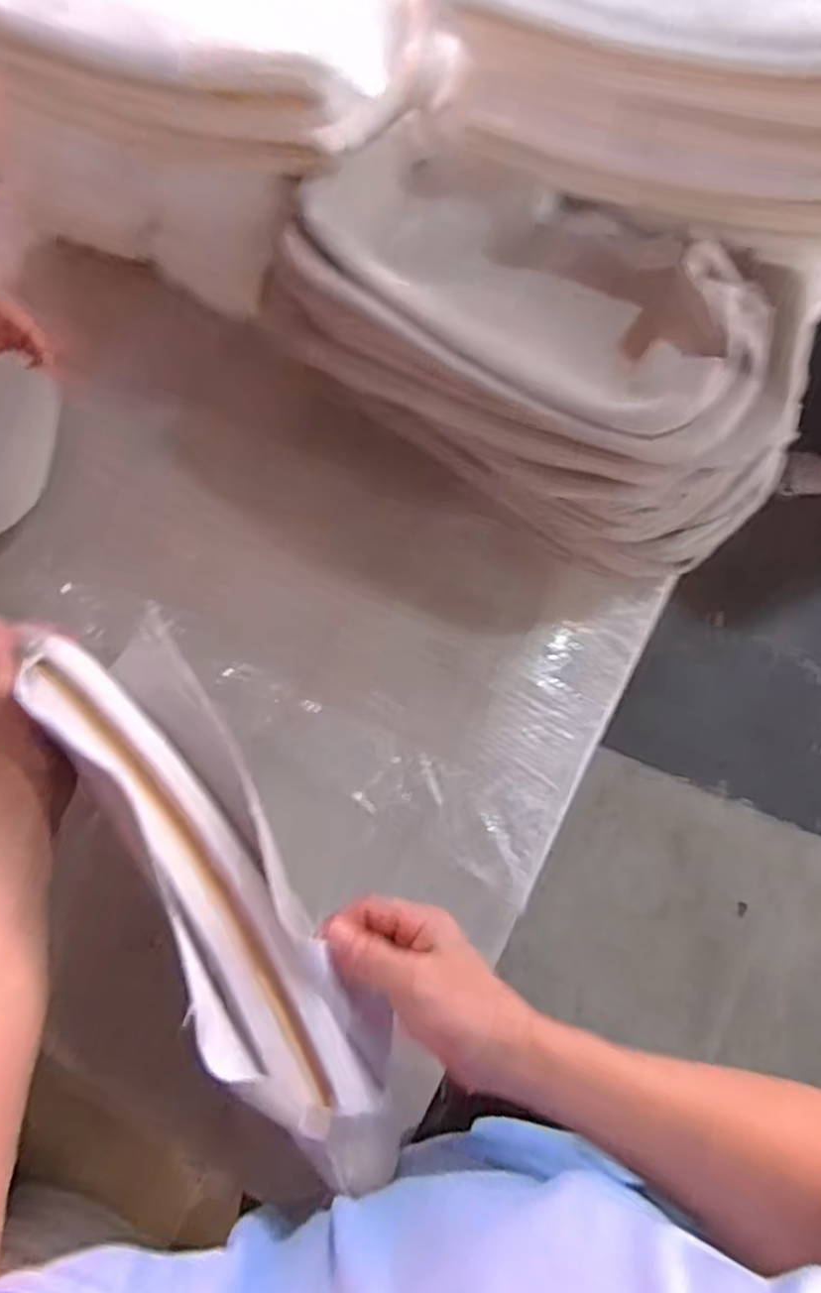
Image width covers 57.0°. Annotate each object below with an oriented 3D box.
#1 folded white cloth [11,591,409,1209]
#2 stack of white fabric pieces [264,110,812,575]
[{"bbox_3d":[-0.123,0.139,0.480,0.087,0.074,0.386,-31,71,-9],"label":"folded white cloth"},{"bbox_3d":[0.141,-0.305,0.741,0.490,0.185,0.290,29,74,12],"label":"stack of white fabric pieces"}]

